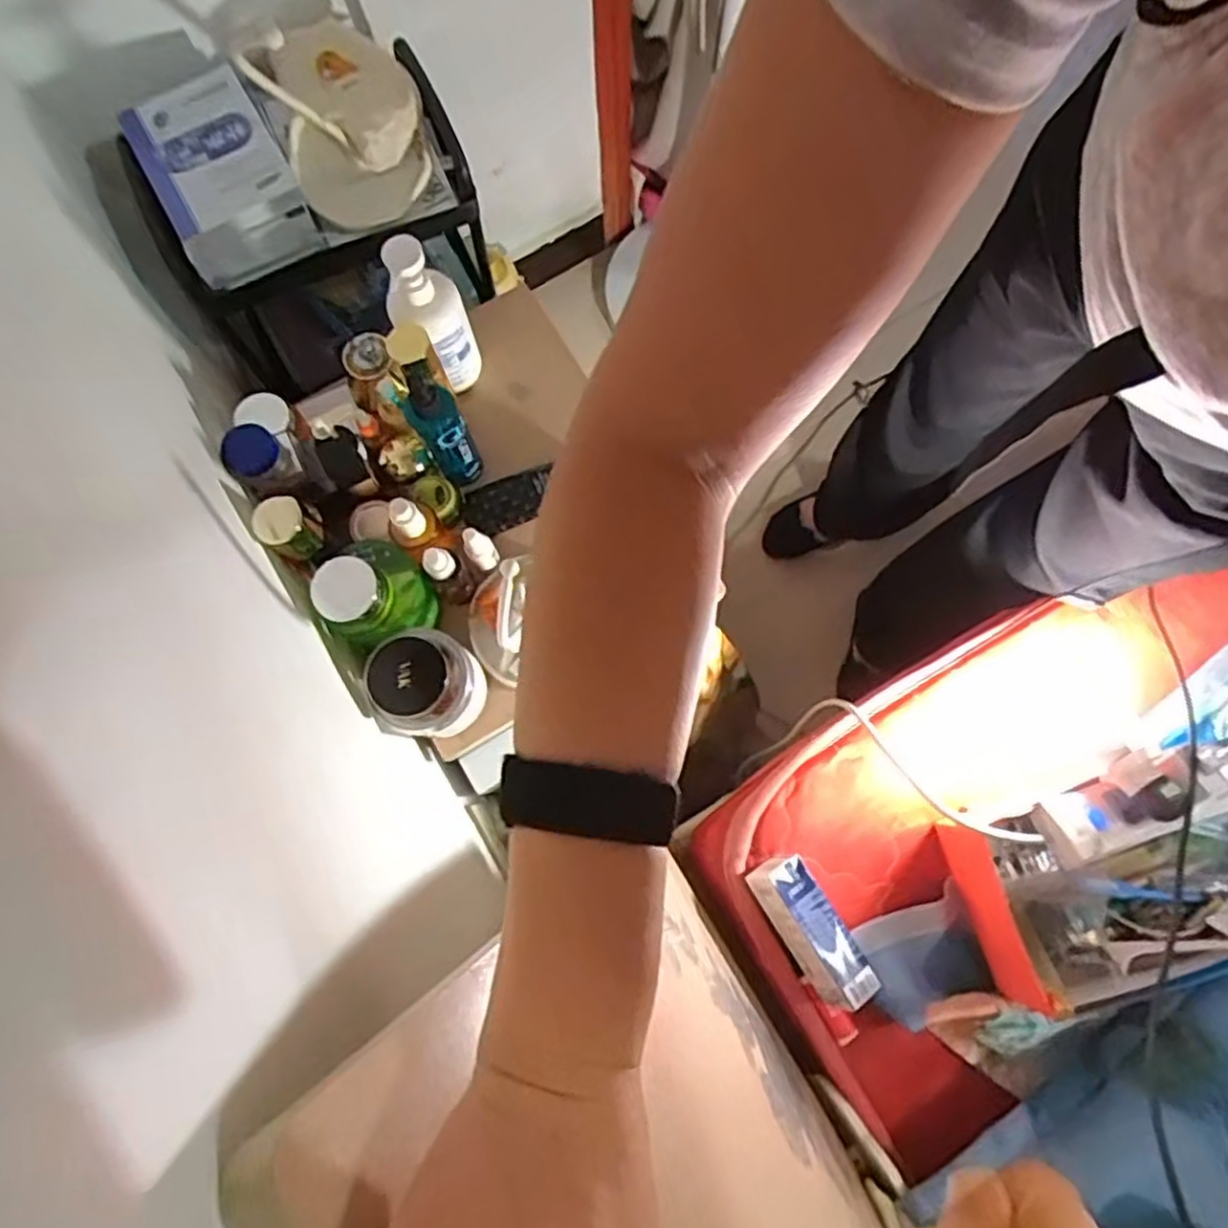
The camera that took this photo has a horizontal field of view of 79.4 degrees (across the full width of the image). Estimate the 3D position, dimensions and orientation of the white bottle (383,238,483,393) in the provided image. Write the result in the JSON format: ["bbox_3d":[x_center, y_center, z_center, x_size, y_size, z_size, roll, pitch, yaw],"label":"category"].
[{"bbox_3d":[-0.181,-0.298,0.749,0.077,0.184,0.056,-41,79,-8],"label":"white bottle"}]

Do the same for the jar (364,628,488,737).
[{"bbox_3d":[-0.182,0.067,0.720,0.088,0.123,0.099,30,79,8],"label":"jar"}]

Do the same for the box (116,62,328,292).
[{"bbox_3d":[-0.409,-0.456,0.780,0.131,0.092,0.176,-27,77,-5],"label":"box"}]

